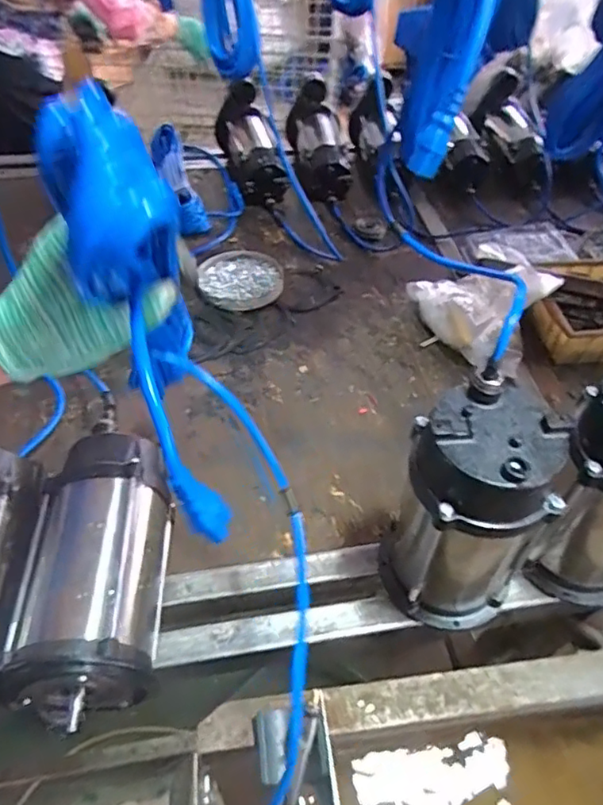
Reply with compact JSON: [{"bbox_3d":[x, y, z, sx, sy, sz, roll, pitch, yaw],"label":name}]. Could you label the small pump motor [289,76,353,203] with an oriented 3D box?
[{"bbox_3d":[0.037,-0.525,1.179,0.115,0.155,0.257,-6,64,-8],"label":"small pump motor"}]

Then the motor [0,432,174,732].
[{"bbox_3d":[-0.203,0.158,0.581,0.121,0.105,0.267,-2,50,-5],"label":"motor"}]

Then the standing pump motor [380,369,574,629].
[{"bbox_3d":[0.156,0.113,0.557,0.112,0.264,0.127,-7,51,-9],"label":"standing pump motor"}]

